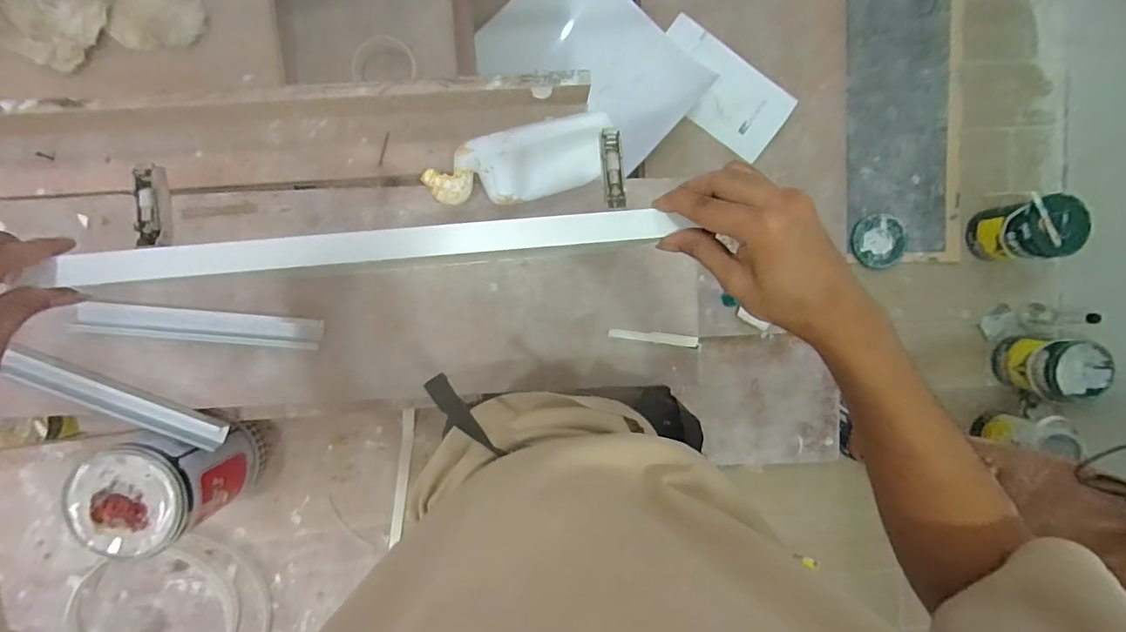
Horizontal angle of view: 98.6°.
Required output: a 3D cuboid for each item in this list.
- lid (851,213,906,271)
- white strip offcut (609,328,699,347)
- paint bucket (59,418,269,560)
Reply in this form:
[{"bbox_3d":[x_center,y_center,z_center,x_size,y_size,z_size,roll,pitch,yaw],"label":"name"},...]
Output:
[{"bbox_3d":[0.960,-0.226,1.473,0.151,0.016,0.163,-1,80,7],"label":"lid"},{"bbox_3d":[0.134,0.032,0.716,0.130,0.008,0.015,6,93,-2],"label":"white strip offcut"},{"bbox_3d":[-0.593,0.252,0.753,0.157,0.213,0.146,0,93,-2],"label":"paint bucket"}]

